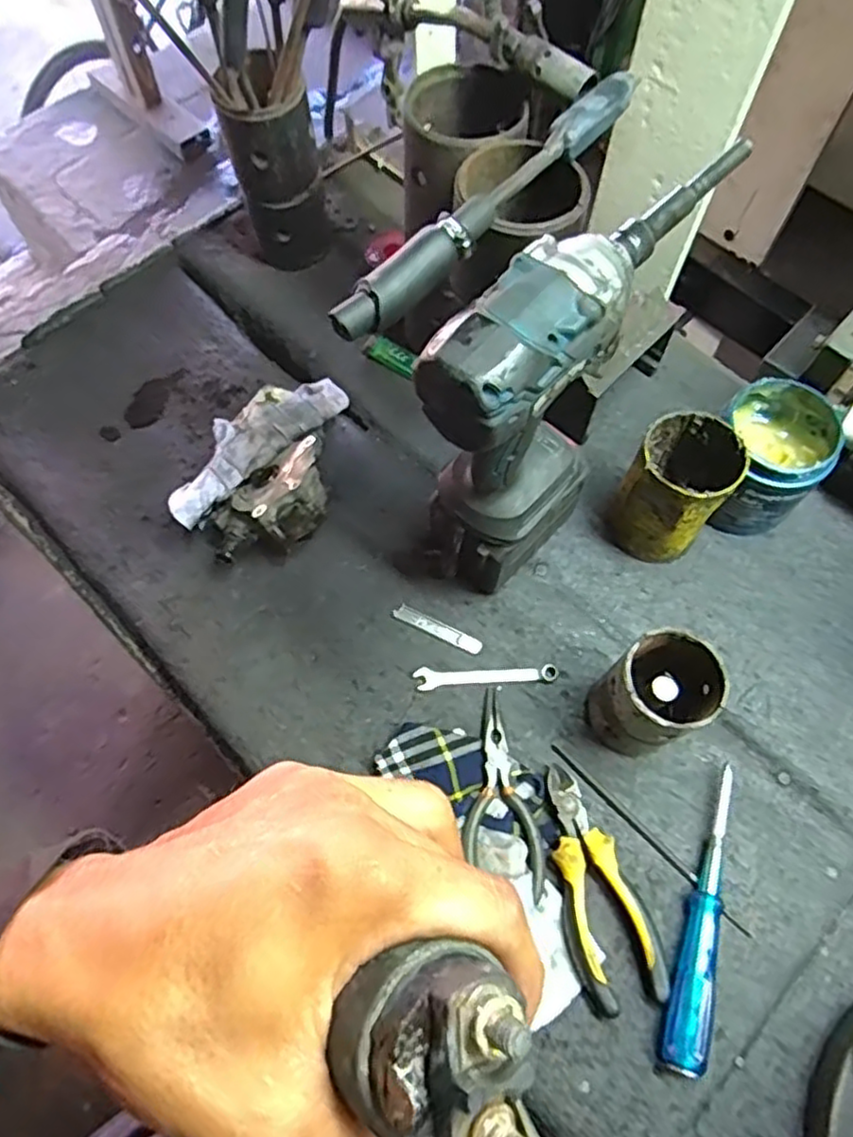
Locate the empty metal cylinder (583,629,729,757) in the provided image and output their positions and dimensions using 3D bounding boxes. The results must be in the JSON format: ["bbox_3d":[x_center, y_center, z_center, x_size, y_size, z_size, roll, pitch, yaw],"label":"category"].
[{"bbox_3d":[0.159,0.089,0.488,0.067,0.123,0.062,0,66,0],"label":"empty metal cylinder"}]

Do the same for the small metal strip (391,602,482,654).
[{"bbox_3d":[0.010,0.049,0.573,0.077,0.004,0.015,26,68,11],"label":"small metal strip"}]

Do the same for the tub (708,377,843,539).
[{"bbox_3d":[0.283,-0.091,0.577,0.087,0.097,0.092,0,66,0],"label":"tub"}]

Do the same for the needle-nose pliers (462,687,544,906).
[{"bbox_3d":[0.048,0.161,0.511,0.048,0.019,0.148,-7,66,-4],"label":"needle-nose pliers"}]

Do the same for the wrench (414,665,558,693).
[{"bbox_3d":[0.047,0.085,0.552,0.110,0.008,0.017,-2,66,-1],"label":"wrench"}]

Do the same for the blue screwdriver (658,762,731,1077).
[{"bbox_3d":[0.192,0.232,0.473,0.027,0.027,0.189,21,67,9],"label":"blue screwdriver"}]

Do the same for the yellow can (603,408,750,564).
[{"bbox_3d":[0.196,-0.061,0.559,0.072,0.113,0.074,0,66,0],"label":"yellow can"}]

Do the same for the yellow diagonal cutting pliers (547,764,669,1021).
[{"bbox_3d":[0.114,0.216,0.483,0.057,0.023,0.152,-15,67,-7],"label":"yellow diagonal cutting pliers"}]

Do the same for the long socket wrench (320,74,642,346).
[{"bbox_3d":[0.044,-0.228,0.435,0.026,0.026,0.268,40,72,16],"label":"long socket wrench"}]

